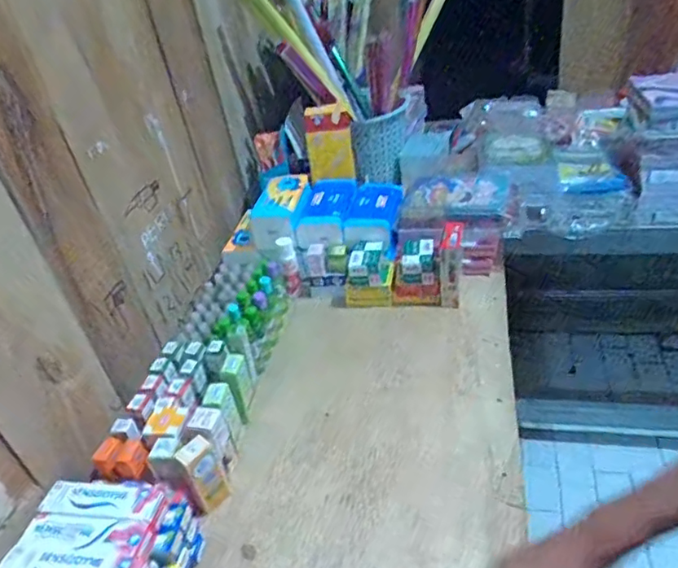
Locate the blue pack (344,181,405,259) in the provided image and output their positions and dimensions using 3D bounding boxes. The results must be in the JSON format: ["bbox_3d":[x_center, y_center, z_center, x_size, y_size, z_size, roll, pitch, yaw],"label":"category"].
[{"bbox_3d":[0.079,-0.140,1.239,0.104,0.087,0.190,2,38,15],"label":"blue pack"}]

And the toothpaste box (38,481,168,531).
[{"bbox_3d":[-0.305,0.283,0.740,0.162,0.028,0.053,0,38,14],"label":"toothpaste box"}]

